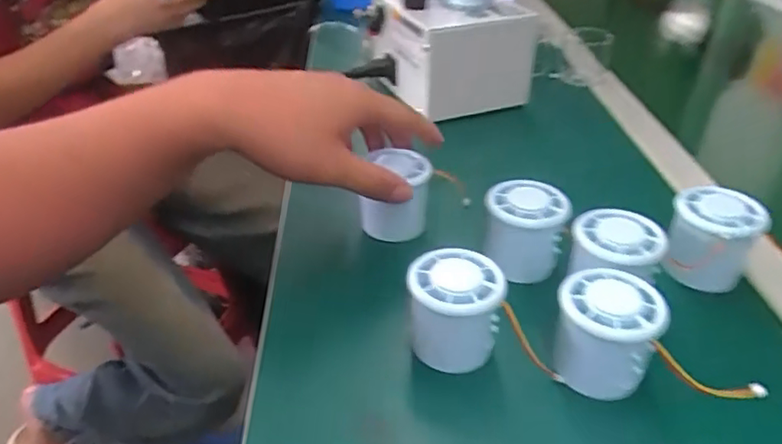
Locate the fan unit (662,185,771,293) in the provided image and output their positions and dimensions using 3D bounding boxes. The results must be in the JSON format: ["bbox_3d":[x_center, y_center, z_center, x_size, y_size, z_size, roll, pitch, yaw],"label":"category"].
[{"bbox_3d":[0.228,0.013,0.430,0.059,0.054,0.072,20,39,26],"label":"fan unit"}]

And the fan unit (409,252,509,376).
[{"bbox_3d":[0.039,0.056,0.370,0.057,0.058,0.061,6,35,8],"label":"fan unit"}]

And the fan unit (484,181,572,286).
[{"bbox_3d":[0.098,0.012,0.445,0.057,0.067,0.057,4,35,5],"label":"fan unit"}]

